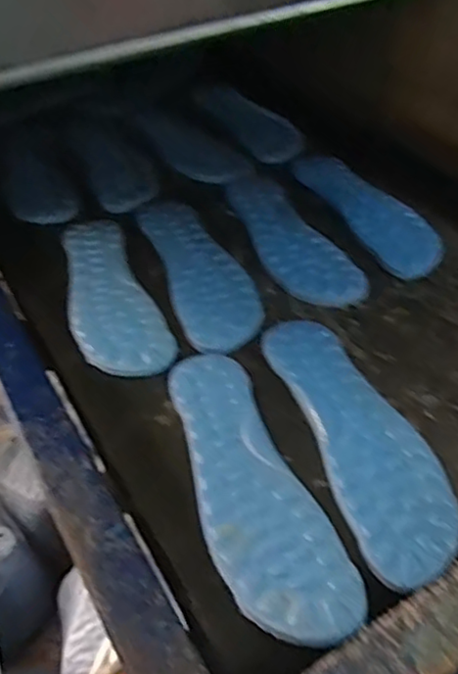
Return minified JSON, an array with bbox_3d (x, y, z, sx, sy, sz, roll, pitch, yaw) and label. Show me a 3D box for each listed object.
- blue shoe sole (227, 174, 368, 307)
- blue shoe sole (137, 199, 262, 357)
[{"bbox_3d":[0.058,-0.114,0.681,0.079,0.009,0.248,-17,47,-15],"label":"blue shoe sole"},{"bbox_3d":[-0.030,-0.076,0.641,0.080,0.006,0.250,-14,46,-12],"label":"blue shoe sole"}]

